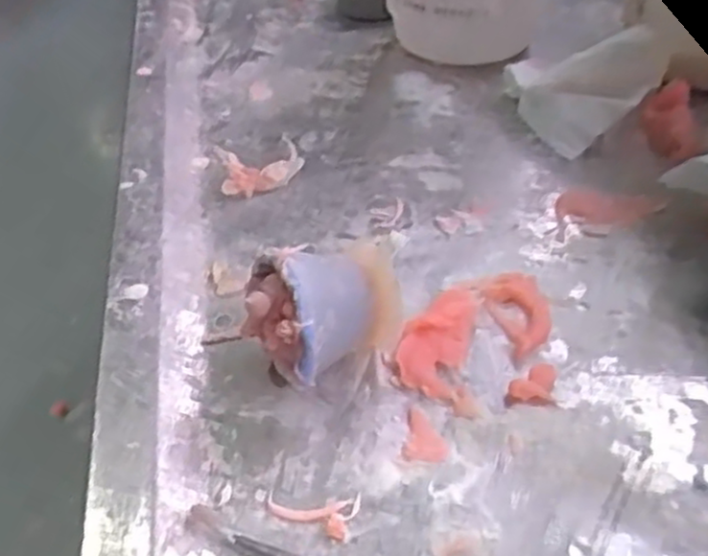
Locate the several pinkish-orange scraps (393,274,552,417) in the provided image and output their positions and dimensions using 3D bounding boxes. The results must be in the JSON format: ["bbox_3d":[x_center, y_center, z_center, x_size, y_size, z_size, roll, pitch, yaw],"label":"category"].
[{"bbox_3d":[0.043,0.018,0.263,0.038,0.006,0.068,26,46,26],"label":"several pinkish-orange scraps"}]

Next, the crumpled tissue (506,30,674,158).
[{"bbox_3d":[0.103,-0.099,0.371,0.051,0.046,0.069,-20,45,-23],"label":"crumpled tissue"}]

